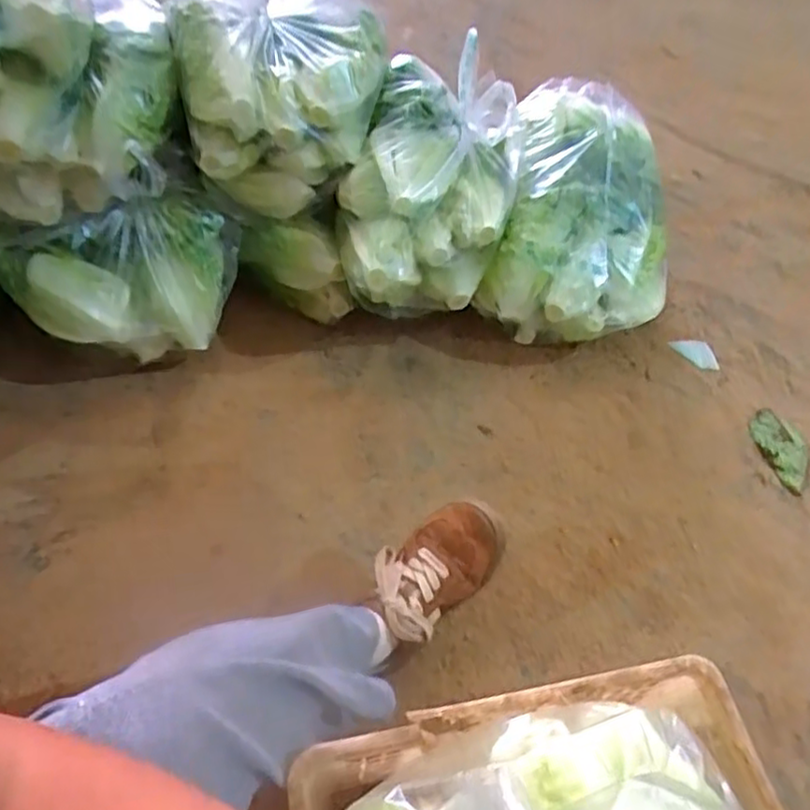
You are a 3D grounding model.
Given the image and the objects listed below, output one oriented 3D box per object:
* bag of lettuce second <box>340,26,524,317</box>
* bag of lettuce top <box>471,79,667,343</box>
[{"bbox_3d":[0.036,-0.282,0.973,0.217,0.272,0.354,14,58,5],"label":"bag of lettuce second"},{"bbox_3d":[0.268,-0.284,1.004,0.256,0.171,0.369,13,58,4],"label":"bag of lettuce top"}]

